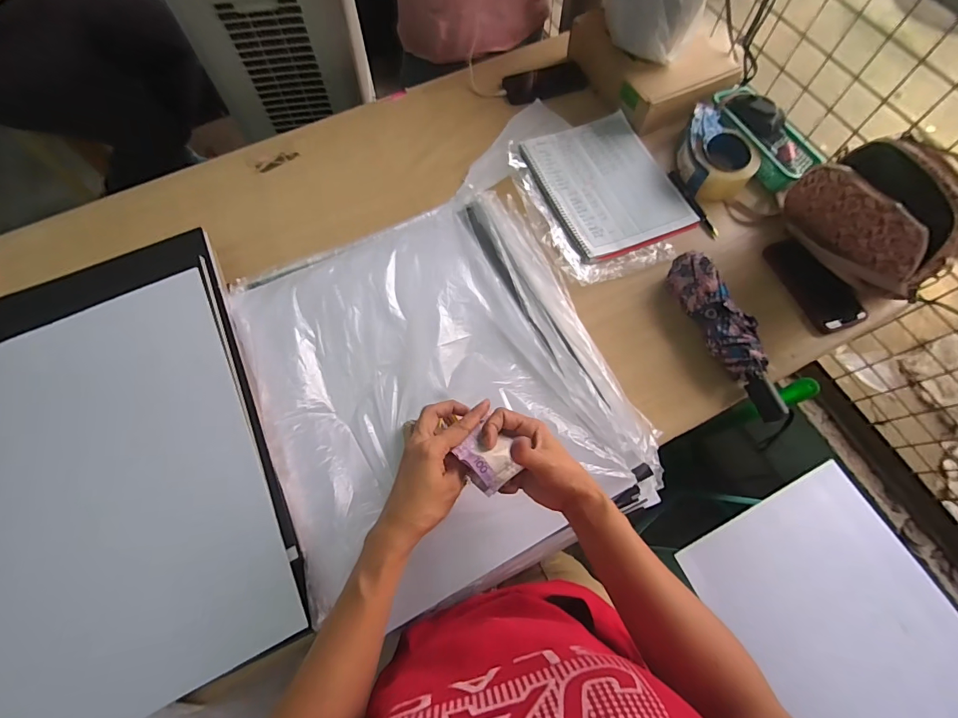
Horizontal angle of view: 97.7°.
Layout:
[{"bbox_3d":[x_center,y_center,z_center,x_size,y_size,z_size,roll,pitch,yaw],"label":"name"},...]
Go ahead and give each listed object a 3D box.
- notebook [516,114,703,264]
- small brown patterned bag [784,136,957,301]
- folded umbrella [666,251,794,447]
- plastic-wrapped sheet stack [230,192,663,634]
[{"bbox_3d":[0.223,-0.320,0.749,0.235,0.020,0.294,-19,68,-9],"label":"notebook"},{"bbox_3d":[0.578,-0.208,0.611,0.115,0.139,0.221,-32,71,-11],"label":"small brown patterned bag"},{"bbox_3d":[0.355,-0.035,0.598,0.054,0.057,0.277,-17,69,-5],"label":"folded umbrella"},{"bbox_3d":[-0.062,0.016,0.588,0.455,0.064,0.529,-23,68,-9],"label":"plastic-wrapped sheet stack"}]

